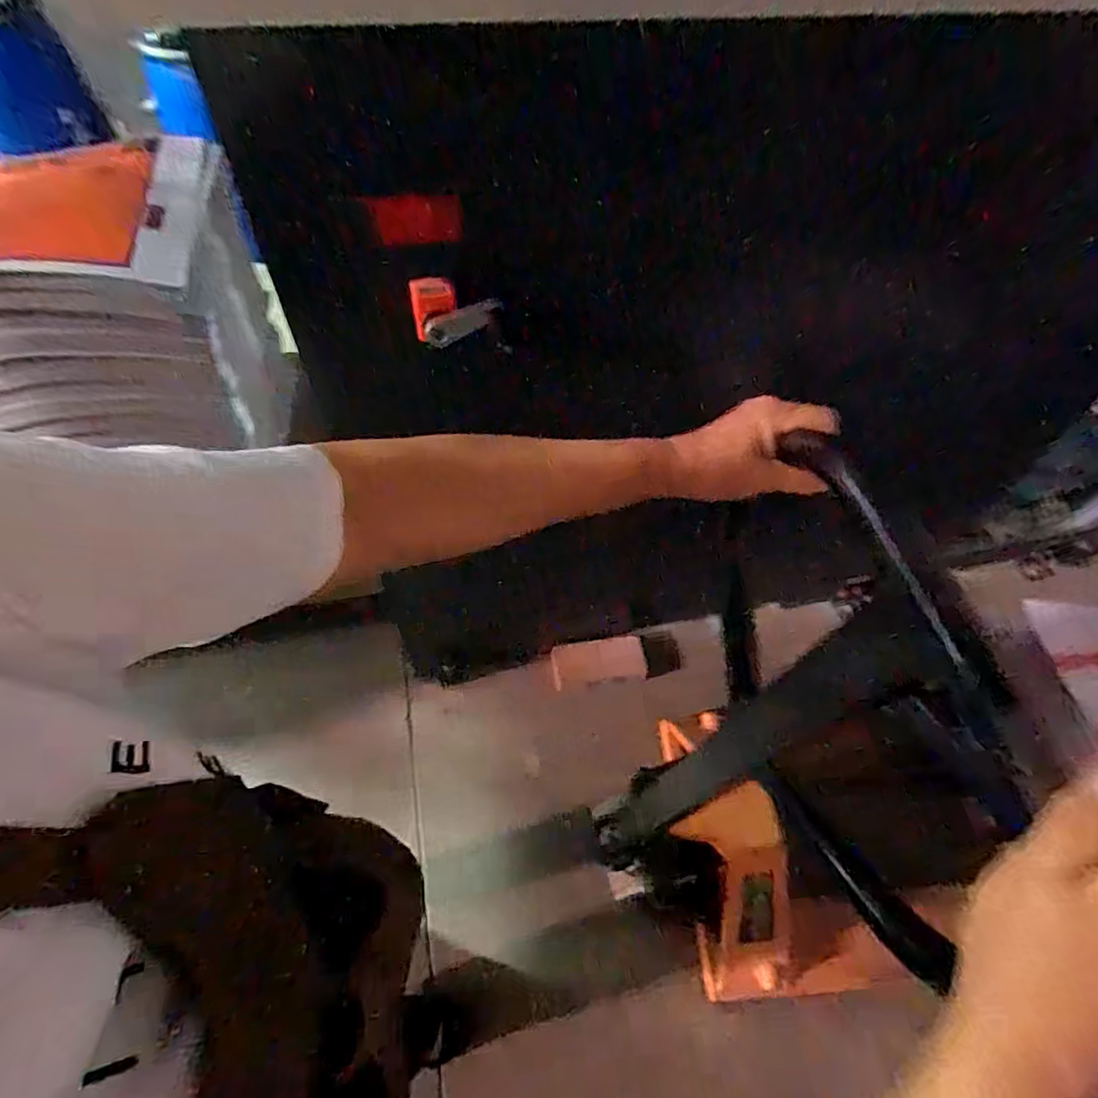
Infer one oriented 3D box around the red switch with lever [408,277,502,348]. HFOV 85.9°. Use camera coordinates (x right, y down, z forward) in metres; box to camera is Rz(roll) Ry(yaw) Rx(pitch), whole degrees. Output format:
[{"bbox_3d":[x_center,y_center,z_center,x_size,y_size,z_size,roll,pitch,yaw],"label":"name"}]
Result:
[{"bbox_3d":[-0.109,-0.272,0.687,0.099,0.077,0.030,5,61,1],"label":"red switch with lever"}]

